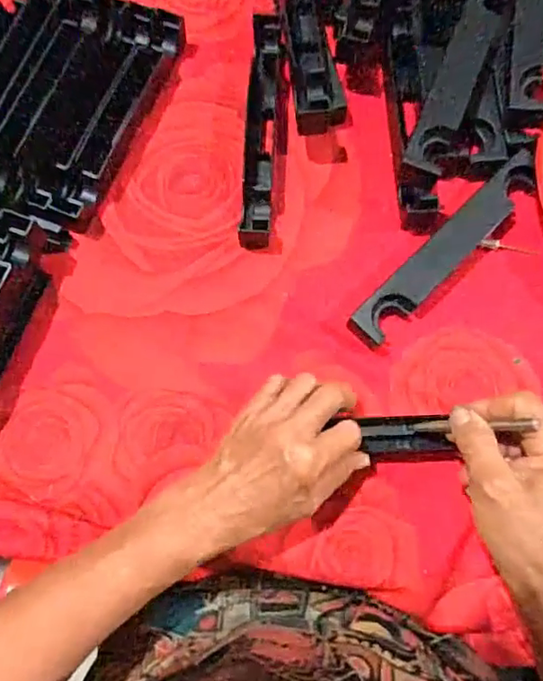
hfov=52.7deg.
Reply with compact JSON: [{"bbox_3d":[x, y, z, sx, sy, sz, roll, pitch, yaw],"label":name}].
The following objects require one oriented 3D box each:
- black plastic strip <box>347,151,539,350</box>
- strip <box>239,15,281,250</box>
[{"bbox_3d":[0.135,-0.070,0.413,0.191,0.021,0.029,-44,79,-9],"label":"black plastic strip"},{"bbox_3d":[-0.009,-0.170,0.440,0.023,0.023,0.194,3,76,2],"label":"strip"}]

